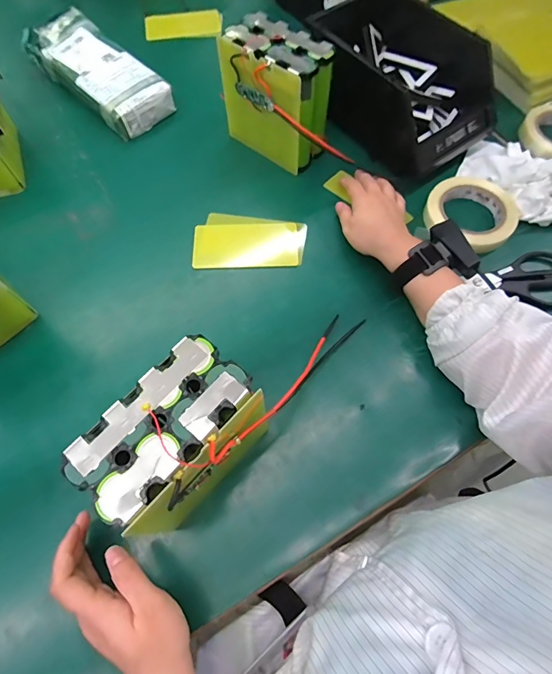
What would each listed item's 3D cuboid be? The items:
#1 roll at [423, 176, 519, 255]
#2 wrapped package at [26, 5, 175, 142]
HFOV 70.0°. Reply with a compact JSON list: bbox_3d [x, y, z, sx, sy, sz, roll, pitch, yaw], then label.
[{"bbox_3d":[0.261,-0.167,0.526,0.113,0.025,0.109,0,65,0],"label":"roll"},{"bbox_3d":[-0.290,-0.429,0.639,0.110,0.057,0.278,-41,72,-17],"label":"wrapped package"}]

